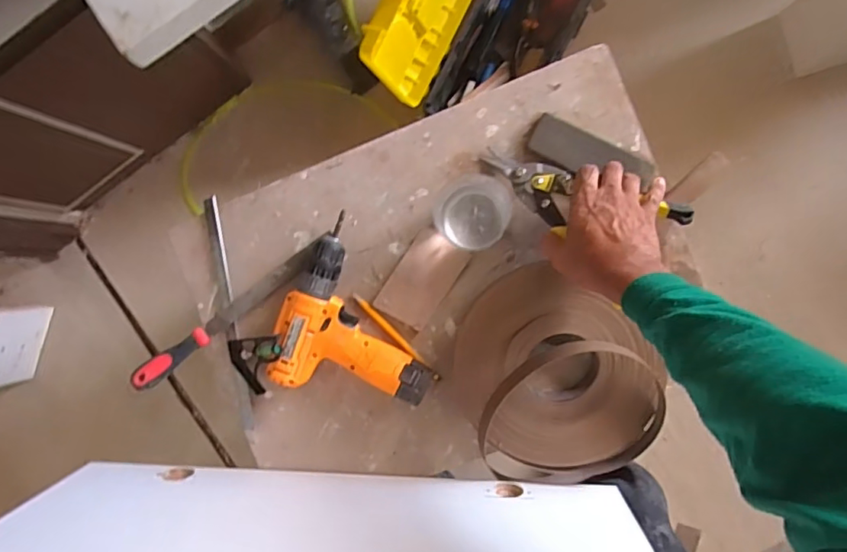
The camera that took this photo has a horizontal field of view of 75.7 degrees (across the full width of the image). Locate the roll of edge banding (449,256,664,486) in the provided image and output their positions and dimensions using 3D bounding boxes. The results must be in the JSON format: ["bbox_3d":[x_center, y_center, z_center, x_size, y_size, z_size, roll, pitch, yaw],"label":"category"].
[{"bbox_3d":[0.158,0.120,0.650,0.237,0.058,0.265,-21,89,5],"label":"roll of edge banding"}]

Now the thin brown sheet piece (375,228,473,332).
[{"bbox_3d":[-0.002,0.005,0.678,0.070,0.011,0.117,33,93,4],"label":"thin brown sheet piece"}]

